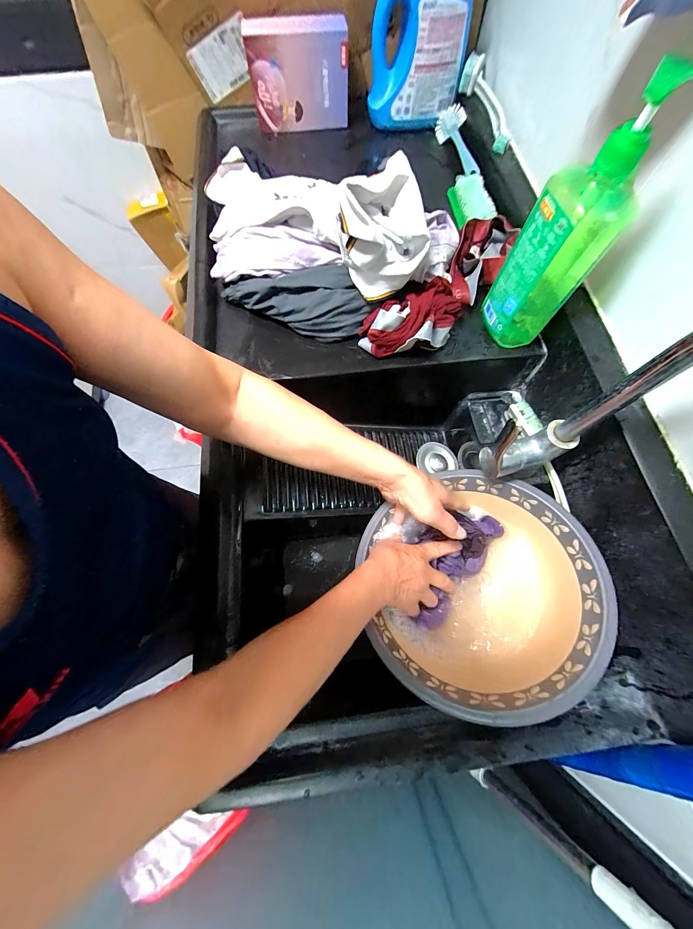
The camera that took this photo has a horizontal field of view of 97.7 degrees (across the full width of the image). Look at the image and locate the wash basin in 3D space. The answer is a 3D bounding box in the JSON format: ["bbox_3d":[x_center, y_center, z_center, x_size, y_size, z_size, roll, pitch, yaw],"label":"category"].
[{"bbox_3d":[0.185,0.160,0.432,0.289,0.133,0.299,0,71,1],"label":"wash basin"}]

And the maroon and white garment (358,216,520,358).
[{"bbox_3d":[0.138,-0.258,0.459,0.108,0.072,0.268,41,76,13],"label":"maroon and white garment"}]

